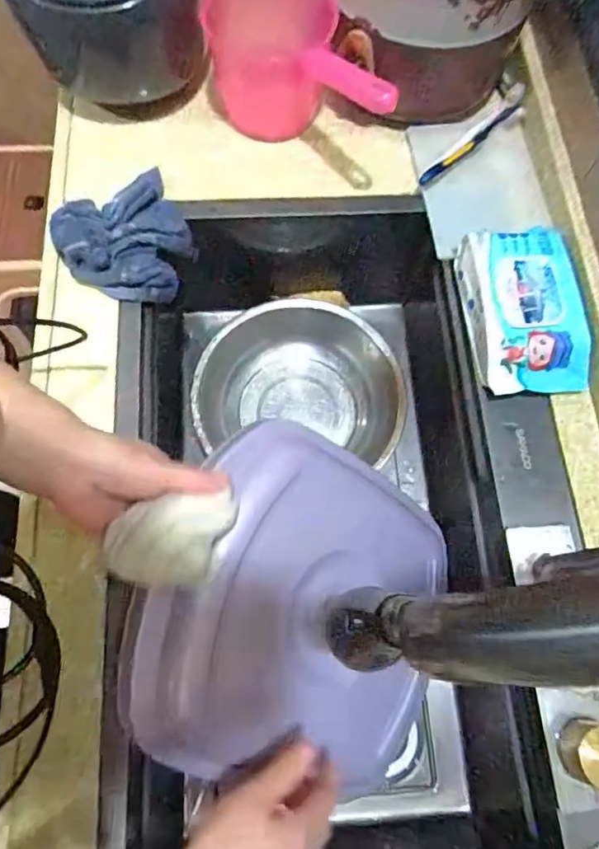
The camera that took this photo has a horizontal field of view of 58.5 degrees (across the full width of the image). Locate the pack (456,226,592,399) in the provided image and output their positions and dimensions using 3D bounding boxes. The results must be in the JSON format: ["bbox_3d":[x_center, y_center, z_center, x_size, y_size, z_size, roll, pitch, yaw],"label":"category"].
[{"bbox_3d":[0.240,-0.123,0.570,0.106,0.038,0.177,-5,71,-4],"label":"pack"}]

